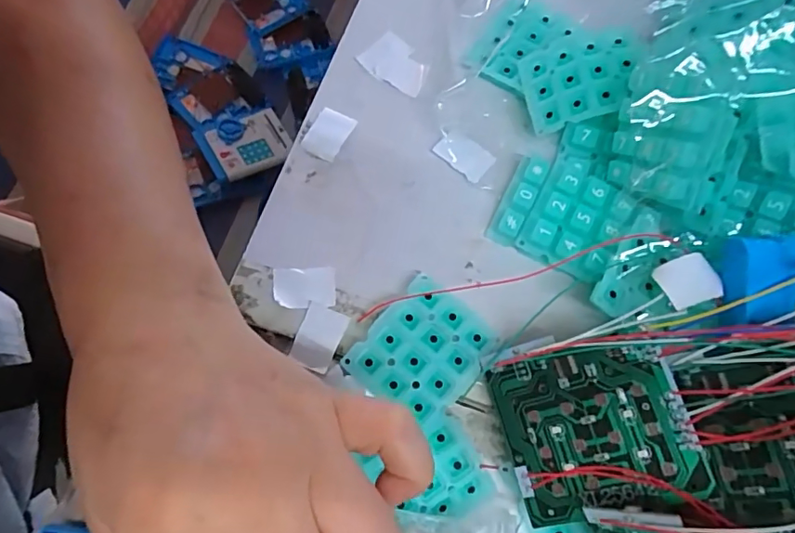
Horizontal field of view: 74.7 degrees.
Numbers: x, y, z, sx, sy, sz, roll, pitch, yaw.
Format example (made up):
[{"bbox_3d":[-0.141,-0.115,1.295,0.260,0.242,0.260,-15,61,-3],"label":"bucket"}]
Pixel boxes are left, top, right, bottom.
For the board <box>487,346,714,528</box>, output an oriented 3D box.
[{"bbox_3d":[0.079,0.067,0.215,0.070,0.004,0.065,-20,74,23],"label":"board"}]

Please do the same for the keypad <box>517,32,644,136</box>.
[{"bbox_3d":[0.094,-0.098,0.270,0.057,0.008,0.050,-10,66,21],"label":"keypad"}]

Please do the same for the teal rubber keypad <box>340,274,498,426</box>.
[{"bbox_3d":[0.012,0.039,0.242,0.050,0.008,0.059,40,77,11],"label":"teal rubber keypad"}]

